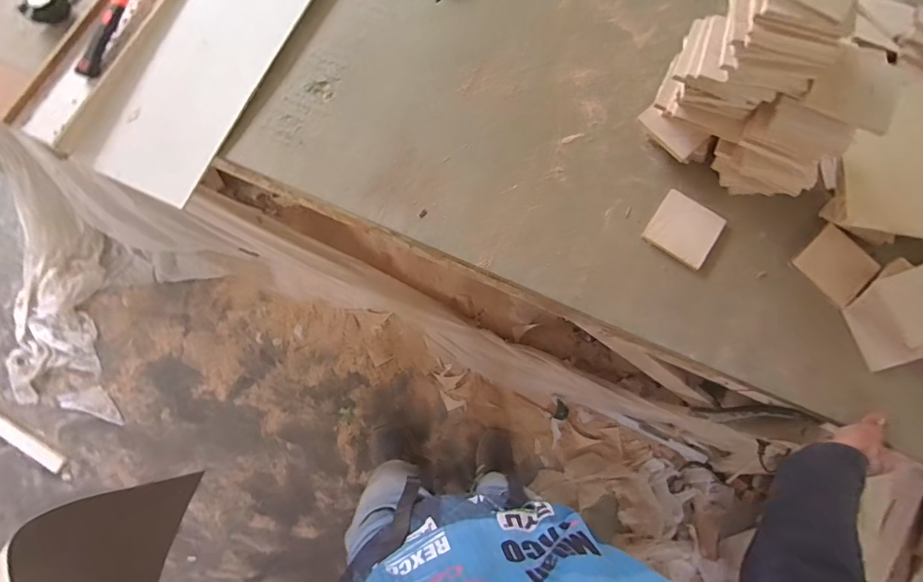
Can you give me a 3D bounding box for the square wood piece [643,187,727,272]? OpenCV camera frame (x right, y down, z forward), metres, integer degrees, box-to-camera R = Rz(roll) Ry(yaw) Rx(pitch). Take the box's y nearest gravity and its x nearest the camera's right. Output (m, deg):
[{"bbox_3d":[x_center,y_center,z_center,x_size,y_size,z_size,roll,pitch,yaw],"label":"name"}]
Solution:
[{"bbox_3d":[0.365,-0.100,0.717,0.103,0.008,0.106,34,80,6],"label":"square wood piece"}]

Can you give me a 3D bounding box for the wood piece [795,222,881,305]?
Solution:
[{"bbox_3d":[0.594,-0.042,0.695,0.101,0.015,0.095,-43,74,-11],"label":"wood piece"}]

